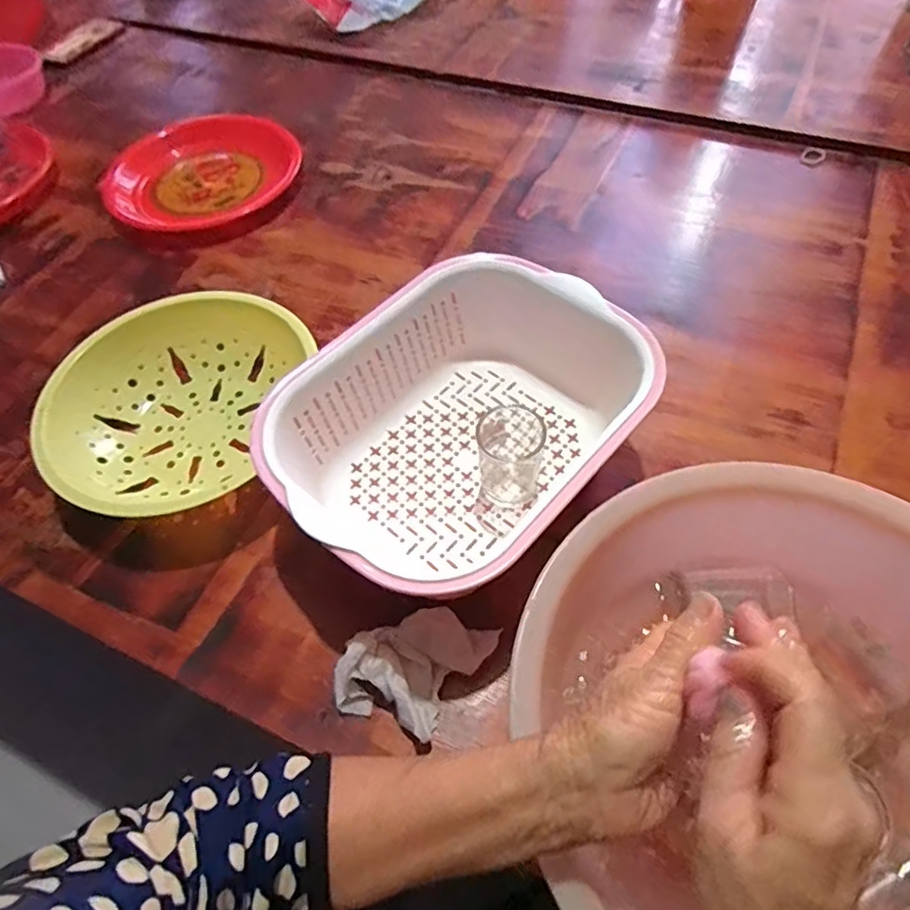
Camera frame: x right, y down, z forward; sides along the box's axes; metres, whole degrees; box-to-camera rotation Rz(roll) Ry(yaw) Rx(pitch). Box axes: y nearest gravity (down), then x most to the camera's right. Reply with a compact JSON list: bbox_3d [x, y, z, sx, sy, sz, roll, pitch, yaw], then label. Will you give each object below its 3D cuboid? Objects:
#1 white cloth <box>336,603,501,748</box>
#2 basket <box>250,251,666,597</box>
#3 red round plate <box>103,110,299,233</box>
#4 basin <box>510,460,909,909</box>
[{"bbox_3d":[-0.032,0.155,0.444,0.086,0.033,0.112,34,66,22],"label":"white cloth"},{"bbox_3d":[0.010,-0.020,0.504,0.234,0.118,0.305,37,67,23],"label":"basket"},{"bbox_3d":[-0.350,-0.391,0.803,0.245,0.033,0.215,-34,62,-16],"label":"red round plate"},{"bbox_3d":[0.200,0.176,0.377,0.321,0.129,0.315,-2,58,3],"label":"basin"}]

